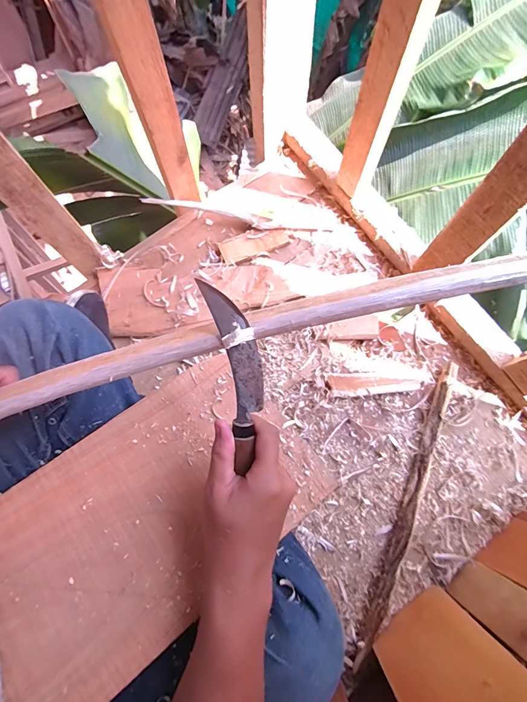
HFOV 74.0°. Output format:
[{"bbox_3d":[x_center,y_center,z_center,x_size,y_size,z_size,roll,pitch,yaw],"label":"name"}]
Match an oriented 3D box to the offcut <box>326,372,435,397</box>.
[{"bbox_3d":[0.182,0.051,0.542,0.162,0.014,0.035,-2,74,1],"label":"offcut"}]

